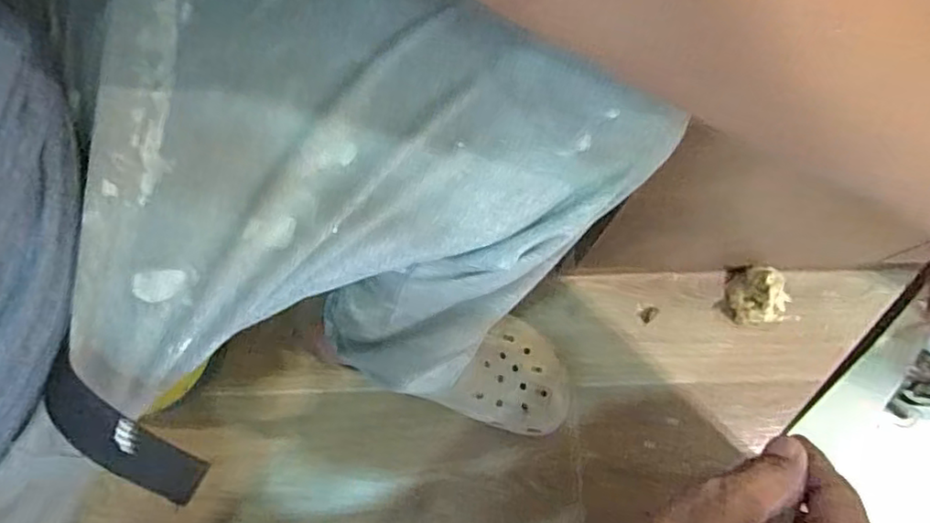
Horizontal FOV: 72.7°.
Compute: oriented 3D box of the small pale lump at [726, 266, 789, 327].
[{"bbox_3d":[0.321,0.040,0.698,0.054,0.041,0.058,0,78,0],"label":"small pale lump"}]

